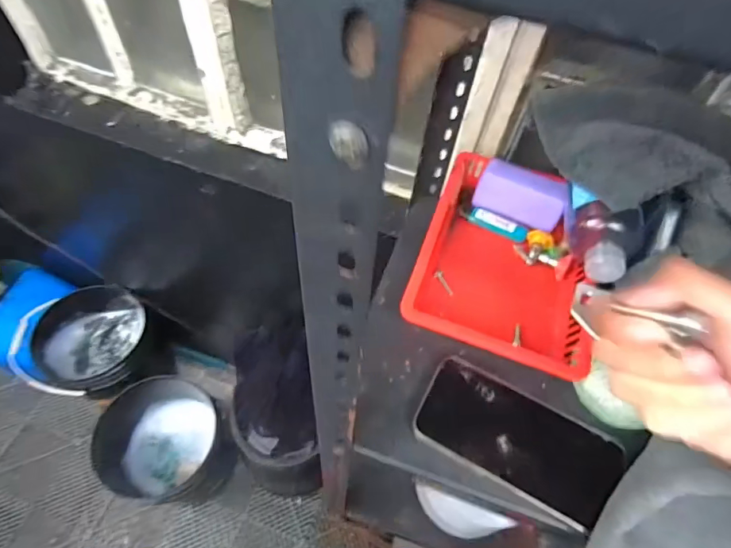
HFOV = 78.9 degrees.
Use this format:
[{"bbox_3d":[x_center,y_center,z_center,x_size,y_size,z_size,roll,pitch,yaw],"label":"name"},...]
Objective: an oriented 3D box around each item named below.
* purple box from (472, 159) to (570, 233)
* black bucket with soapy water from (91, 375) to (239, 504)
[{"bbox_3d":[0.167,-0.086,0.479,0.090,0.055,0.021,22,21,15],"label":"purple box"},{"bbox_3d":[-0.600,0.506,1.349,0.355,0.300,0.320,39,64,19],"label":"black bucket with soapy water"}]

